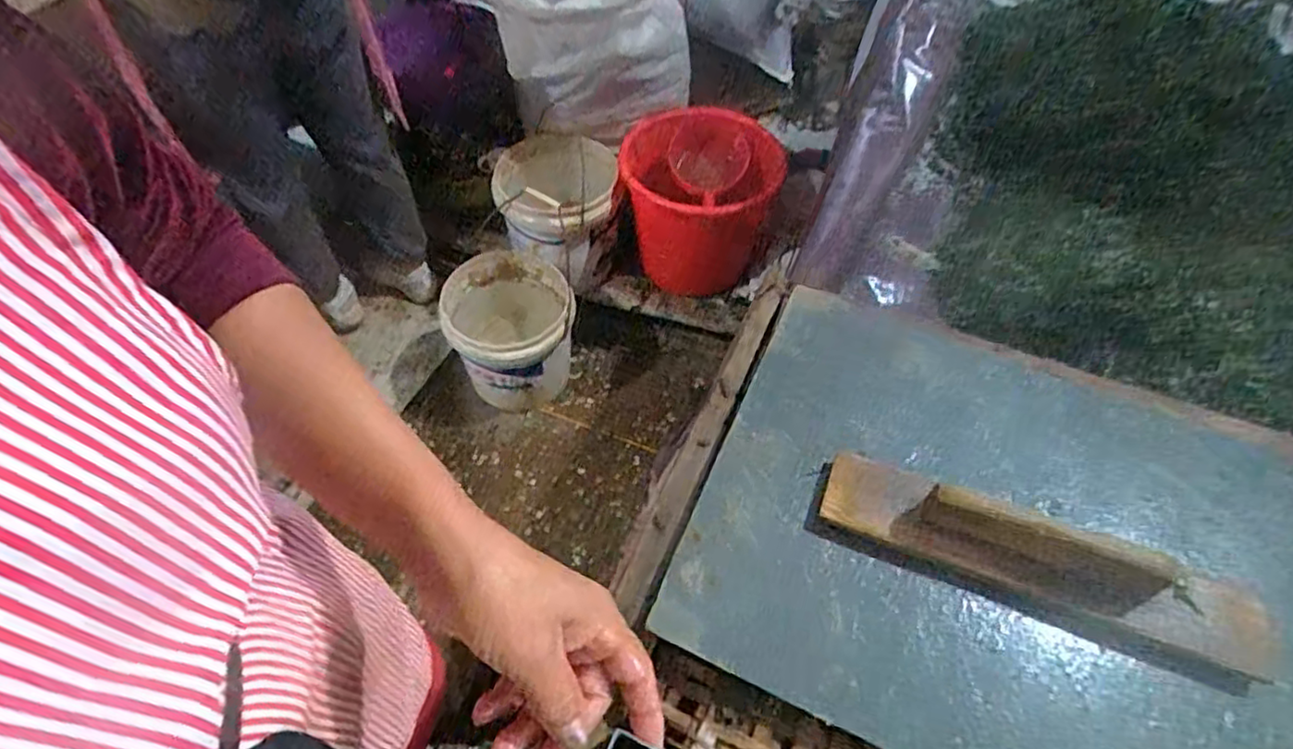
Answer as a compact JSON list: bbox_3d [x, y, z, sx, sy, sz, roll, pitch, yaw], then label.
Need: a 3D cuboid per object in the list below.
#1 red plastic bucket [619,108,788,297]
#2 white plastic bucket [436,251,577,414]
[{"bbox_3d":[0.130,-0.357,1.489,0.305,0.334,0.299,1,55,-1],"label":"red plastic bucket"},{"bbox_3d":[-0.289,-0.094,1.474,0.264,0.256,0.293,-10,56,-9],"label":"white plastic bucket"}]

